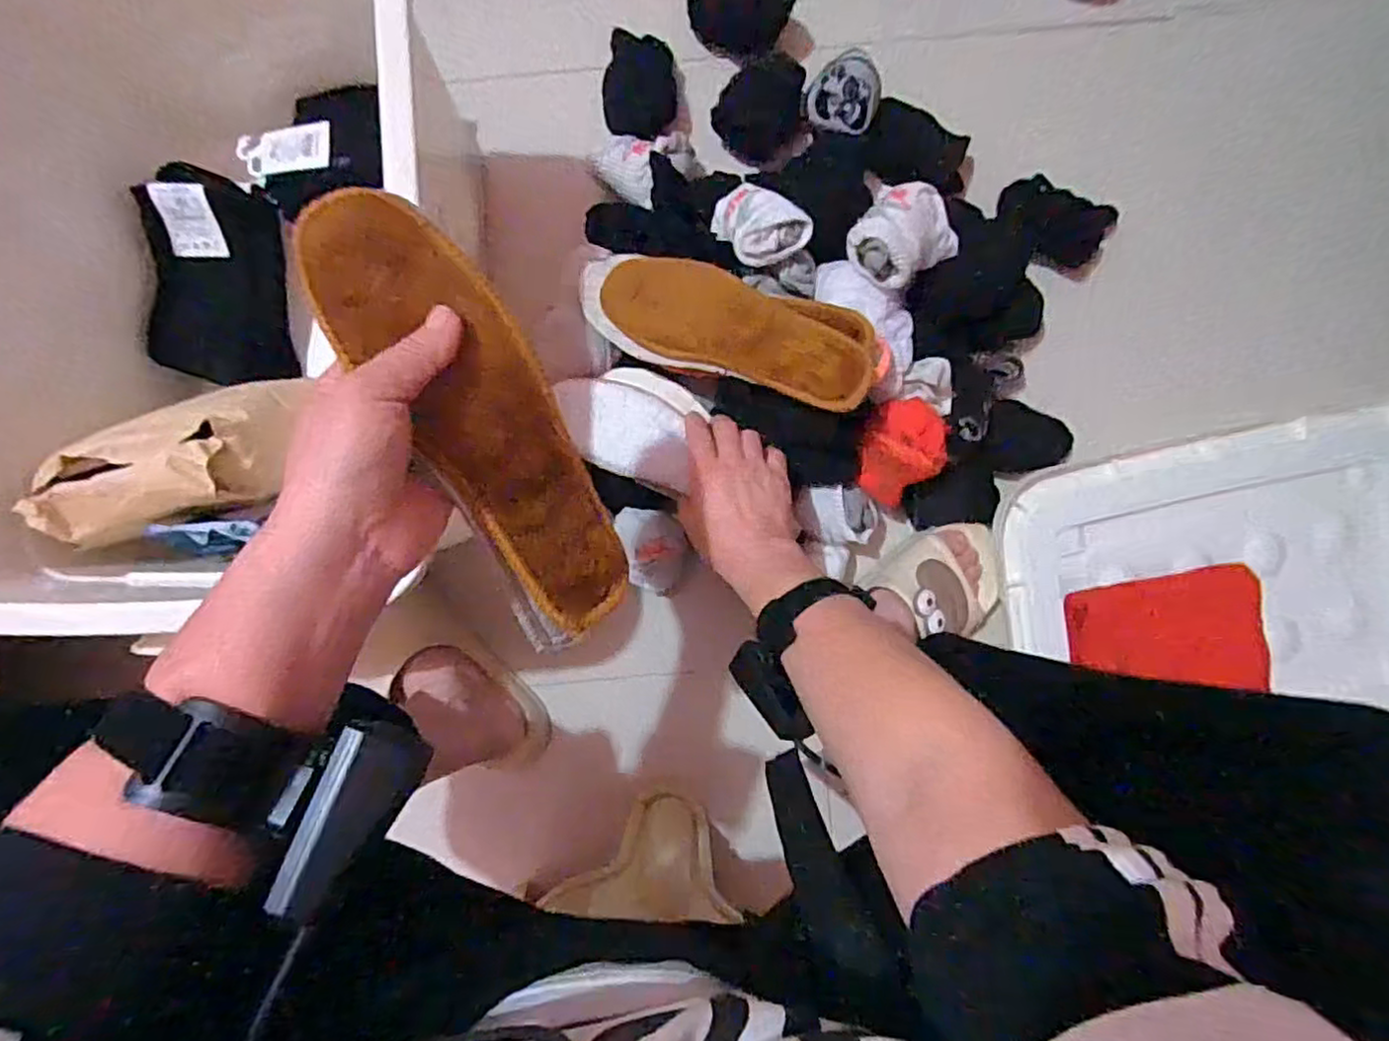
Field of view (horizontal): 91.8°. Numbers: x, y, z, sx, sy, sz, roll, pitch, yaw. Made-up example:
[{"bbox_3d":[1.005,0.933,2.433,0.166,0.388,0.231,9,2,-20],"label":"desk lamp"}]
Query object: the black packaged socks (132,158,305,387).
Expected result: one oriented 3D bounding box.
[{"bbox_3d":[-0.416,-0.210,0.588,0.103,0.027,0.170,-10,115,-34],"label":"black packaged socks"}]

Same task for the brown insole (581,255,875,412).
[{"bbox_3d":[0.019,-0.157,0.540,0.250,0.032,0.079,21,92,16],"label":"brown insole"}]

